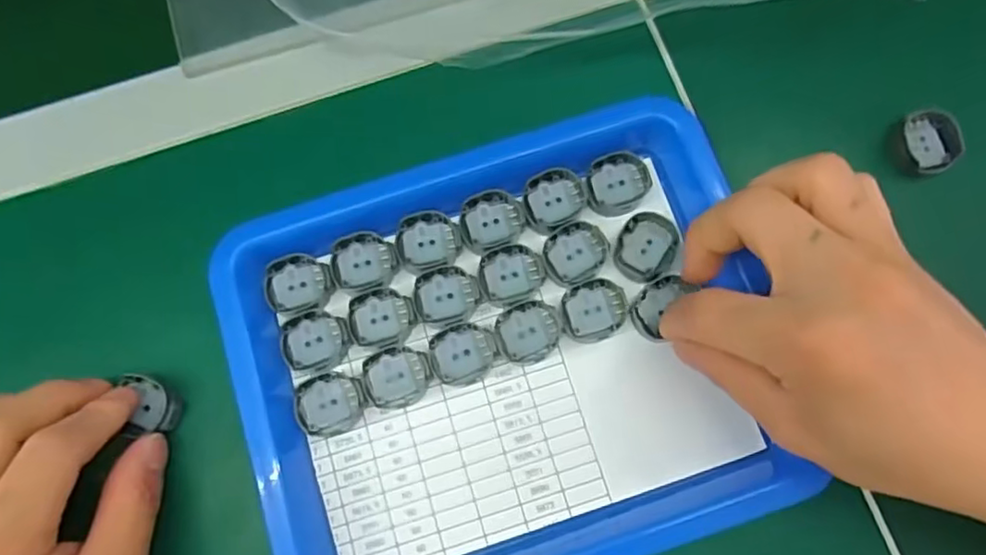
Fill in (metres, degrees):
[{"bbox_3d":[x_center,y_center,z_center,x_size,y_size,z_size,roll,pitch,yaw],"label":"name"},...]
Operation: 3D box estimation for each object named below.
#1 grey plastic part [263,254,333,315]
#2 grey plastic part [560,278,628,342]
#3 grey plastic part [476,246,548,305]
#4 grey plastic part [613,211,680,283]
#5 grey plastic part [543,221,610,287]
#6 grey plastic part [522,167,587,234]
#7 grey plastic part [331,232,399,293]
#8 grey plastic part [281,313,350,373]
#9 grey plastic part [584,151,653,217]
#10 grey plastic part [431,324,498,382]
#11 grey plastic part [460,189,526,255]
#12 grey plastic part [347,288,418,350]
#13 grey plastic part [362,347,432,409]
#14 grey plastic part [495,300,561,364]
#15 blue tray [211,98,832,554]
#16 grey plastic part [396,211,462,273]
[{"bbox_3d":[-0.085,0.002,0.276,0.027,0.005,0.024,-21,78,-5],"label":"grey plastic part"},{"bbox_3d":[0.043,0.014,0.272,0.027,0.004,0.025,-7,78,-2],"label":"grey plastic part"},{"bbox_3d":[0.008,-0.002,0.276,0.028,0.004,0.025,-15,78,-4],"label":"grey plastic part"},{"bbox_3d":[0.067,-0.014,0.278,0.026,0.005,0.031,25,78,5],"label":"grey plastic part"},{"bbox_3d":[0.036,-0.011,0.278,0.029,0.004,0.026,-30,79,-7],"label":"grey plastic part"},{"bbox_3d":[0.027,-0.035,0.282,0.029,0.004,0.025,-26,79,-6],"label":"grey plastic part"},{"bbox_3d":[-0.056,-0.007,0.278,0.027,0.006,0.026,-8,78,-2],"label":"grey plastic part"},{"bbox_3d":[-0.075,0.027,0.272,0.028,0.009,0.025,-19,78,-5],"label":"grey plastic part"},{"bbox_3d":[0.056,-0.042,0.285,0.029,0.006,0.027,-13,78,-3],"label":"grey plastic part"},{"bbox_3d":[-0.012,0.032,0.271,0.027,0.007,0.023,-14,78,-4],"label":"grey plastic part"},{"bbox_3d":[0.000,-0.026,0.282,0.028,0.004,0.025,-19,78,-5],"label":"grey plastic part"},{"bbox_3d":[-0.047,0.017,0.275,0.028,0.007,0.025,-18,78,-4],"label":"grey plastic part"},{"bbox_3d":[-0.041,0.042,0.269,0.028,0.007,0.024,-4,77,-1],"label":"grey plastic part"},{"bbox_3d":[0.015,0.024,0.274,0.026,0.006,0.025,-7,78,-2],"label":"grey plastic part"},{"bbox_3d":[0.006,0.032,0.265,0.210,0.025,0.180,-18,78,-4],"label":"blue tray"},{"bbox_3d":[-0.029,-0.016,0.280,0.027,0.006,0.025,0,77,0],"label":"grey plastic part"}]

